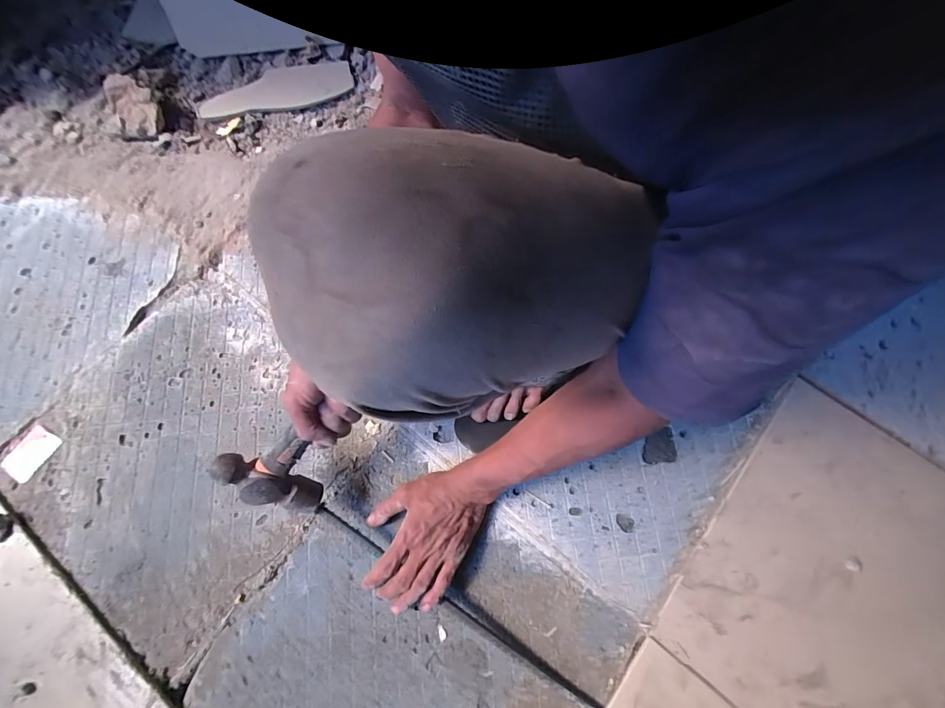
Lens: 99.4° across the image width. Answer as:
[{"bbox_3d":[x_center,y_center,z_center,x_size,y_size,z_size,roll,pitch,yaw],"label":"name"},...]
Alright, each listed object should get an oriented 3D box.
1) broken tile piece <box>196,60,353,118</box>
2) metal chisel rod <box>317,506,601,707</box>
[{"bbox_3d":[-0.360,-0.488,0.737,0.269,0.011,0.083,-15,72,-4],"label":"broken tile piece"},{"bbox_3d":[-0.021,0.294,0.465,0.387,0.017,0.009,34,75,5],"label":"metal chisel rod"}]

